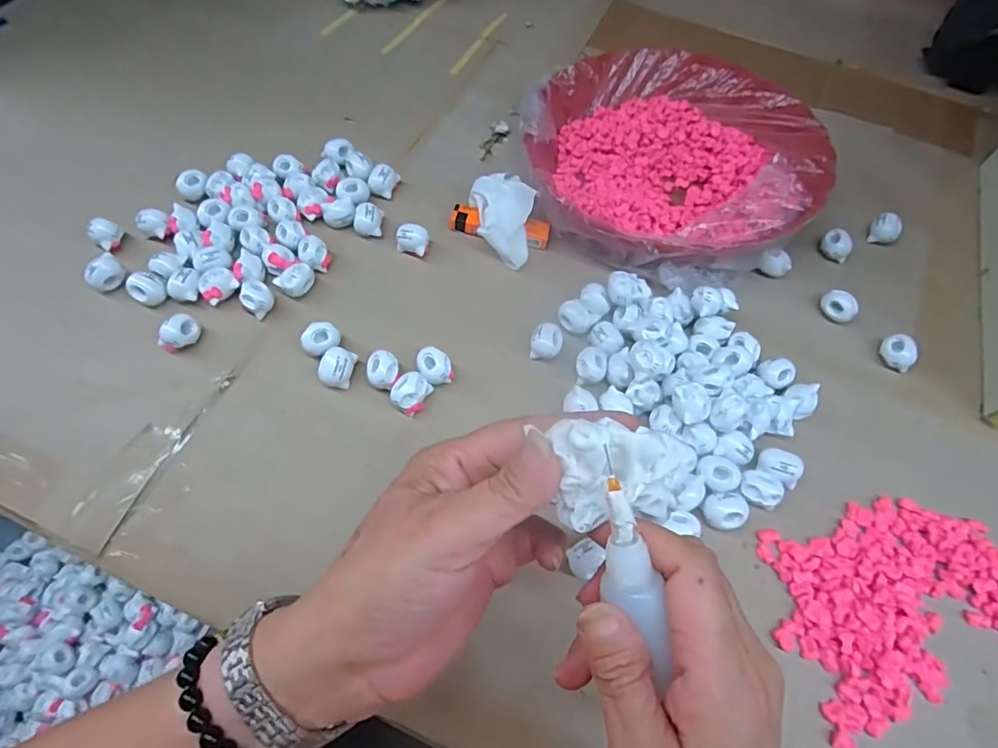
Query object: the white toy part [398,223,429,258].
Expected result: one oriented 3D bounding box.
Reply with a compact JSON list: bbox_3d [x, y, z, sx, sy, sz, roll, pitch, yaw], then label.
[{"bbox_3d":[-0.067,-0.101,0.421,0.023,0.025,0.019,-4,62,-5],"label":"white toy part"}]

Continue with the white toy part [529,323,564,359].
[{"bbox_3d":[0.034,-0.022,0.384,0.021,0.021,0.024,20,62,8],"label":"white toy part"}]

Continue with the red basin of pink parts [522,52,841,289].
[{"bbox_3d":[0.146,-0.184,0.462,0.236,0.056,0.236,1,61,-2],"label":"red basin of pink parts"}]

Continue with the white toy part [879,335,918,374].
[{"bbox_3d":[0.295,-0.016,0.402,0.016,0.021,0.025,8,61,2],"label":"white toy part"}]

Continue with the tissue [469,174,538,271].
[{"bbox_3d":[0.001,-0.123,0.434,0.050,0.031,0.079,8,61,2],"label":"tissue"}]

